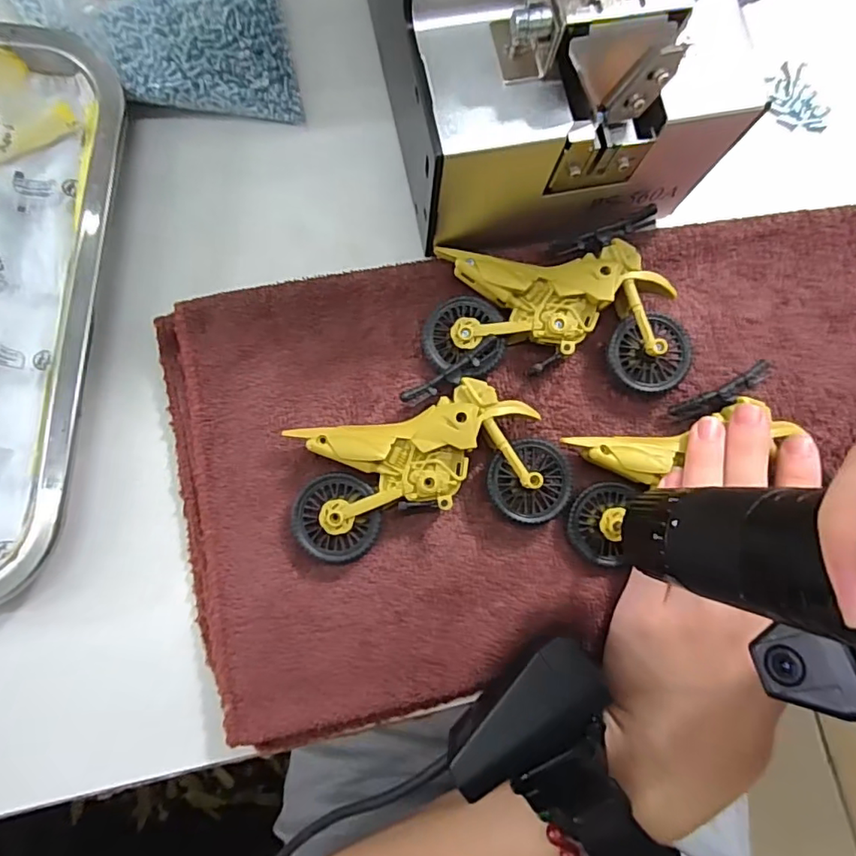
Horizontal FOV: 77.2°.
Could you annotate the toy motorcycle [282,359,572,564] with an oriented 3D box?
[{"bbox_3d":[0.000,0.014,0.234,0.115,0.022,0.069,-10,83,-3],"label":"toy motorcycle"}]

